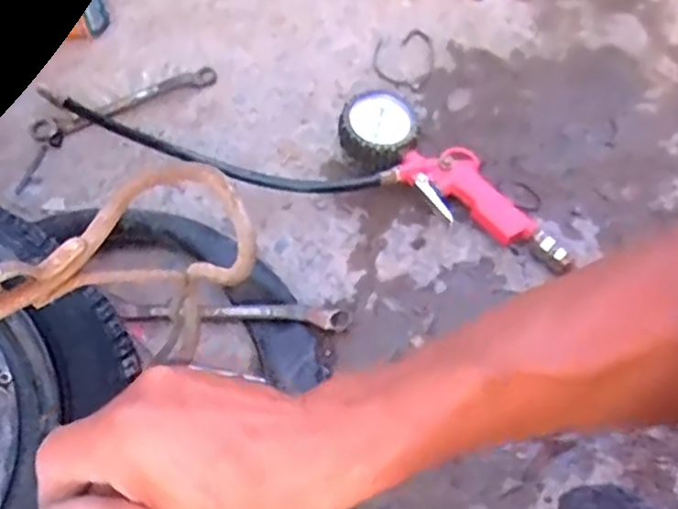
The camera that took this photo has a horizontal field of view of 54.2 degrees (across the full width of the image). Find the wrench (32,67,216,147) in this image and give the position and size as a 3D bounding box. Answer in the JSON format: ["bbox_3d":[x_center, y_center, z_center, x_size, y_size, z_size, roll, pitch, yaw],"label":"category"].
[{"bbox_3d":[-0.207,-0.147,0.640,0.180,0.016,0.029,-23,67,-11],"label":"wrench"}]

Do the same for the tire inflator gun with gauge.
[{"bbox_3d":[-0.026,-0.102,0.605,0.489,0.039,0.125,14,65,6],"label":"tire inflator gun with gauge"}]

